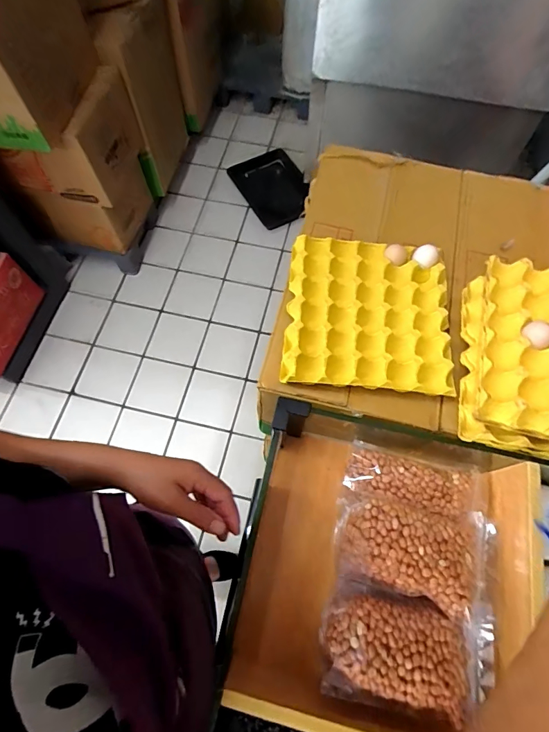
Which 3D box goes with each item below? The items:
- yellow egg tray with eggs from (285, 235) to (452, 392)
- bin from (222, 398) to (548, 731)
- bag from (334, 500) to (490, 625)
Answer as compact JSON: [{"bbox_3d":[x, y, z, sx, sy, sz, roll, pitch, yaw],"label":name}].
[{"bbox_3d":[0.162,-0.096,0.705,0.280,0.044,0.291,5,67,2],"label":"yellow egg tray with eggs"},{"bbox_3d":[0.145,0.256,0.540,0.354,0.146,0.359,11,67,5],"label":"bin"},{"bbox_3d":[0.180,0.236,0.500,0.199,0.059,0.124,7,67,3],"label":"bag"}]

